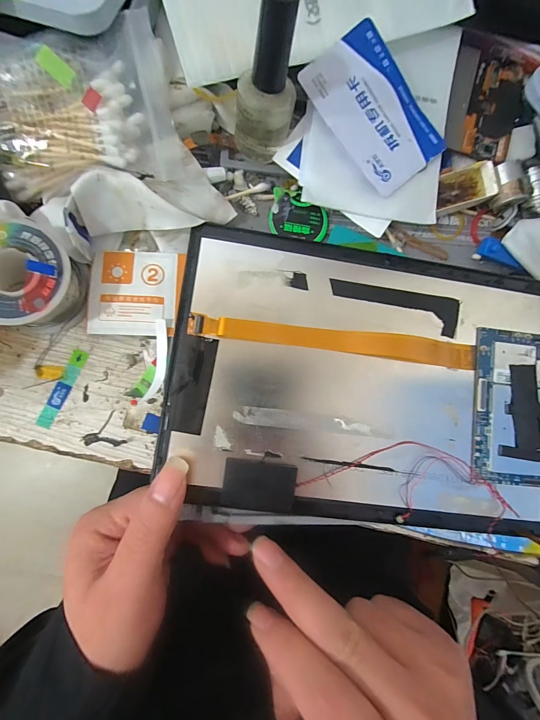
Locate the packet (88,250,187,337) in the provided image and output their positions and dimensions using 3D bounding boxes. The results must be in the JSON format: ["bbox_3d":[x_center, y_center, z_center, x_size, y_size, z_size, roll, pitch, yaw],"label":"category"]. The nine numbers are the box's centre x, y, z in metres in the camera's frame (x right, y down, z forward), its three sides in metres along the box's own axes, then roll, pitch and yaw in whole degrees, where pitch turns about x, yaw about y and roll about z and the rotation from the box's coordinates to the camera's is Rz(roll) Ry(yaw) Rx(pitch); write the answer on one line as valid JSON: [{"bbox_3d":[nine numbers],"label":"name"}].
[{"bbox_3d":[-0.079,-0.040,0.189,0.053,0.006,0.050,3,84,-6],"label":"packet"}]

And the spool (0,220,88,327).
[{"bbox_3d":[-0.132,-0.043,0.171,0.054,0.031,0.049,26,82,-3],"label":"spool"}]

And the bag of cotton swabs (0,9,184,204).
[{"bbox_3d":[-0.101,-0.128,0.169,0.096,0.022,0.069,-13,104,0],"label":"bag of cotton swabs"}]

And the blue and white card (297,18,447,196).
[{"bbox_3d":[0.063,-0.148,0.189,0.052,0.004,0.085,-40,98,-1],"label":"blue and white card"}]

